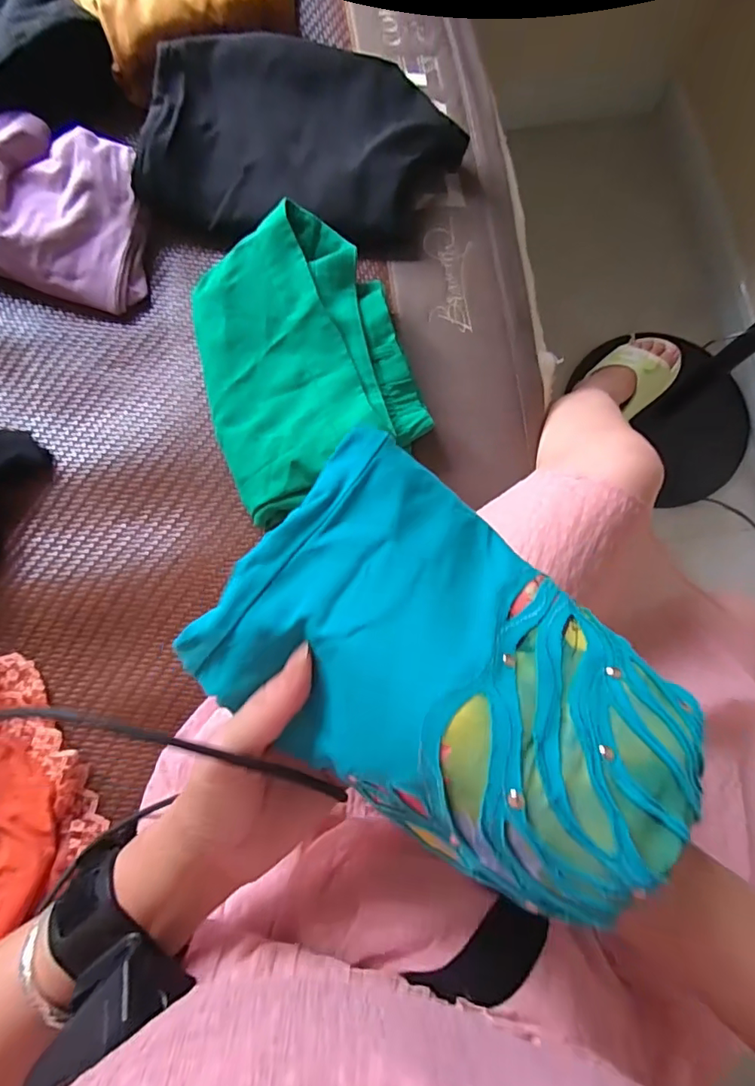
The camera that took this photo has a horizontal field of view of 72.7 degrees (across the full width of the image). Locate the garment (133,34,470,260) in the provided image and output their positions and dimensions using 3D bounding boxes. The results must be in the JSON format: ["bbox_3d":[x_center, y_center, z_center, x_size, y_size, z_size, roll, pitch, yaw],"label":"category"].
[{"bbox_3d":[-0.072,-0.379,0.496,0.285,0.054,0.175,11,80,1],"label":"garment"}]

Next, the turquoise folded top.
[{"bbox_3d":[0.030,0.055,0.213,0.188,0.038,0.132,39,81,6],"label":"turquoise folded top"}]

